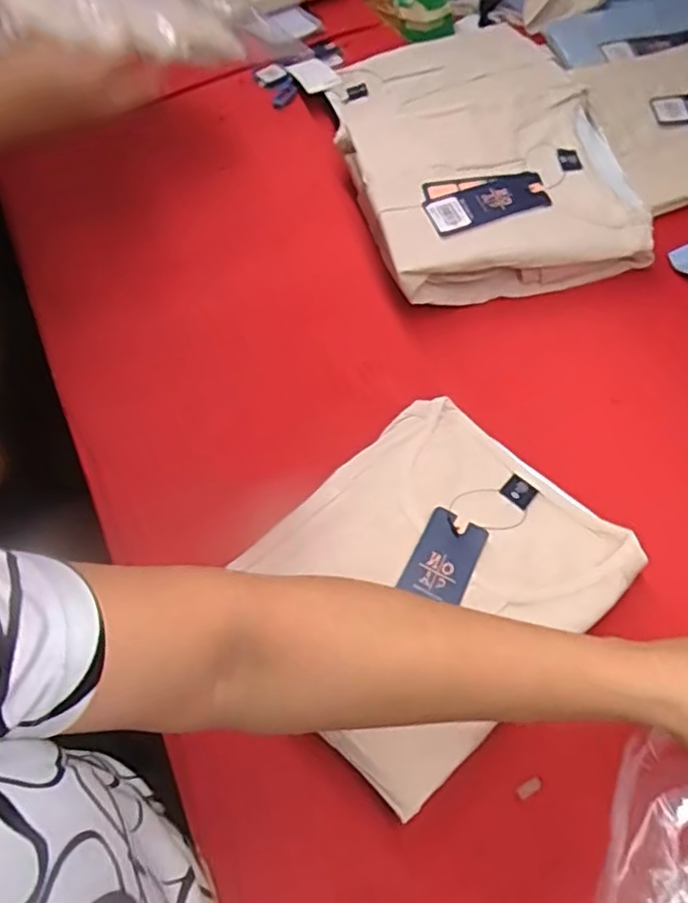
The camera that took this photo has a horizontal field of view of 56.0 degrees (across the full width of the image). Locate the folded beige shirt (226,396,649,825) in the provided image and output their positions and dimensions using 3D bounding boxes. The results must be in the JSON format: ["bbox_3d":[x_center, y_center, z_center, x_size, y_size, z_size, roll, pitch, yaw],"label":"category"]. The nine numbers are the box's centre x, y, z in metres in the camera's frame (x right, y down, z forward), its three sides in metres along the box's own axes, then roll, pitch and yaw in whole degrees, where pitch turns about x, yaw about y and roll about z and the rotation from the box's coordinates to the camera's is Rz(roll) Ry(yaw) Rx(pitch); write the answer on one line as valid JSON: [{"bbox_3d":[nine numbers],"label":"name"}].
[{"bbox_3d":[0.060,0.091,0.491,0.253,0.035,0.216,-39,65,-20],"label":"folded beige shirt"}]

